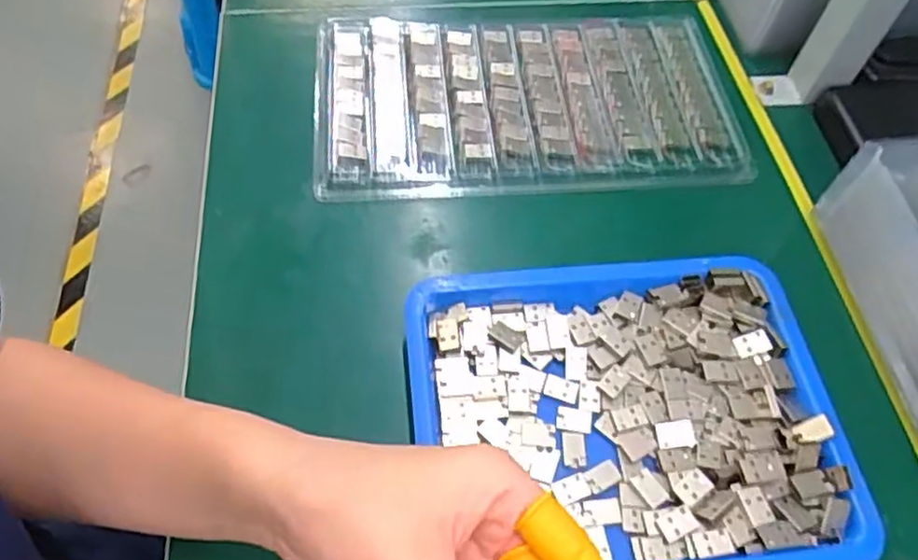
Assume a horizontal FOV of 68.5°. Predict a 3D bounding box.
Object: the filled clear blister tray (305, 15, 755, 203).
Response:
[{"bbox_3d":[0.047,-0.131,0.484,0.294,0.015,0.163,-3,59,-3],"label":"filled clear blister tray"}]

